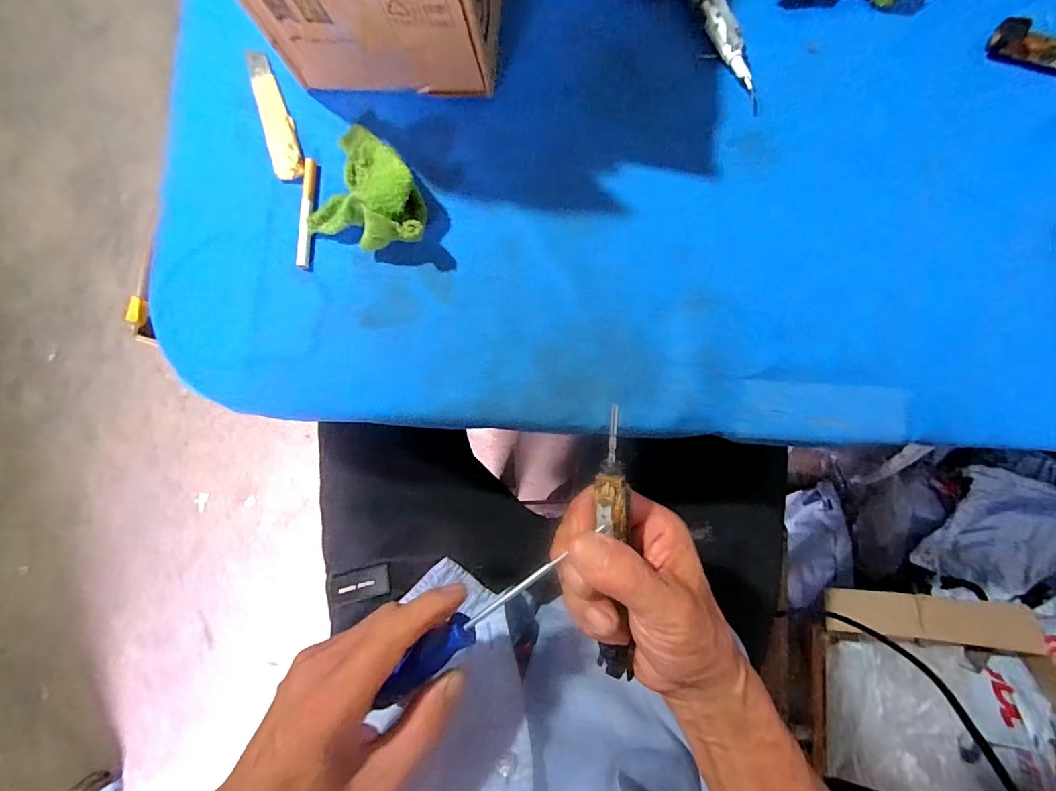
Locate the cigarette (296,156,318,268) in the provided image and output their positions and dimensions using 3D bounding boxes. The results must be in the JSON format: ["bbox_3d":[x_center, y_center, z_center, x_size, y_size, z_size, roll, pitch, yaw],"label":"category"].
[{"bbox_3d":[-0.169,-0.139,0.345,0.011,0.005,0.083,4,86,4],"label":"cigarette"}]

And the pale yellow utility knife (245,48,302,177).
[{"bbox_3d":[-0.201,-0.223,0.353,0.024,0.006,0.115,-18,85,2],"label":"pale yellow utility knife"}]

